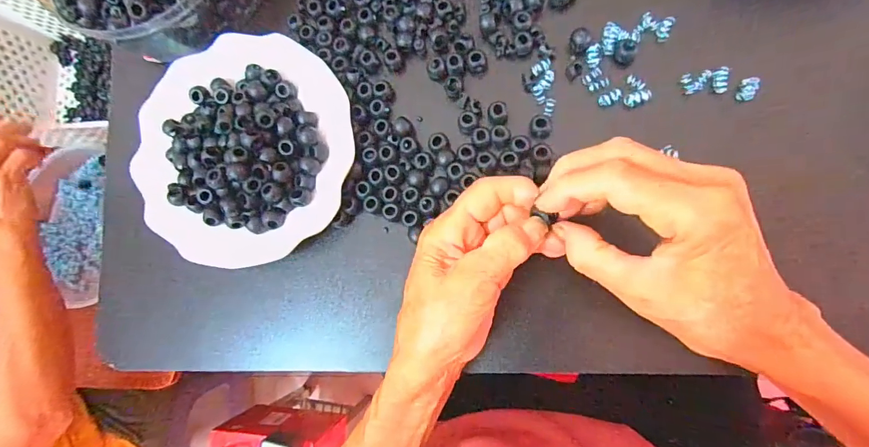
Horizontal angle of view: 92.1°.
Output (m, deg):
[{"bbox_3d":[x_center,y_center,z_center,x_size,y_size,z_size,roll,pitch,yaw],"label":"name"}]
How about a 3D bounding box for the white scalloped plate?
[{"bbox_3d":[-0.153,-0.062,0.320,0.177,0.022,0.174,-1,84,10],"label":"white scalloped plate"}]

